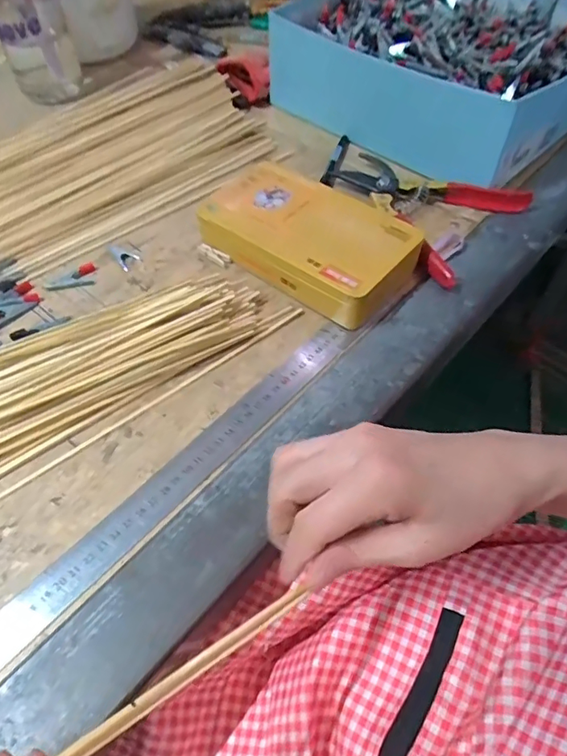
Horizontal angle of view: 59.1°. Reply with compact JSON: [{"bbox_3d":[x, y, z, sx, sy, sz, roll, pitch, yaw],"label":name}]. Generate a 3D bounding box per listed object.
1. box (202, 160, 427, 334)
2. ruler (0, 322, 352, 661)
[{"bbox_3d":[0.022,-0.126,0.448,0.191,0.044,0.115,32,60,20],"label":"box"},{"bbox_3d":[-0.114,0.101,0.317,0.031,0.004,0.460,35,62,25],"label":"ruler"}]

